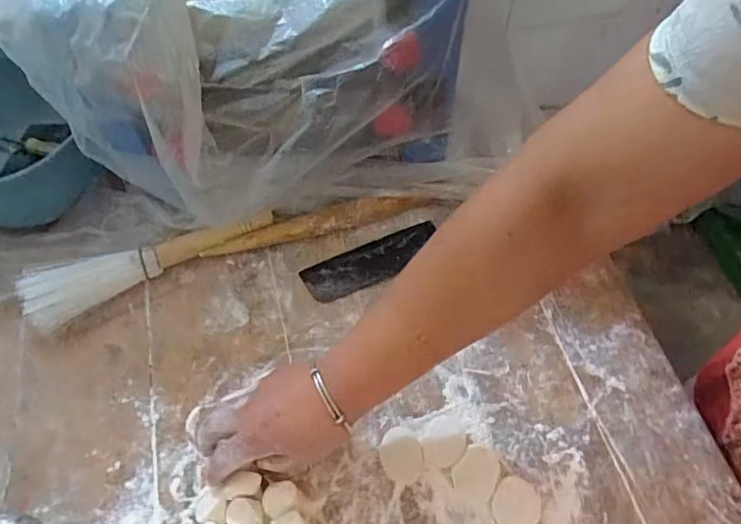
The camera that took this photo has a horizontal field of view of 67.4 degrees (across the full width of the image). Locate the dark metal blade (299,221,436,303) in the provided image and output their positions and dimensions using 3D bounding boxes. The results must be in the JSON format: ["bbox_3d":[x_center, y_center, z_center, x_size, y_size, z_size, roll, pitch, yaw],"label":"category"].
[{"bbox_3d":[0.003,-0.001,0.595,0.148,0.006,0.048,-27,64,-10],"label":"dark metal blade"}]

